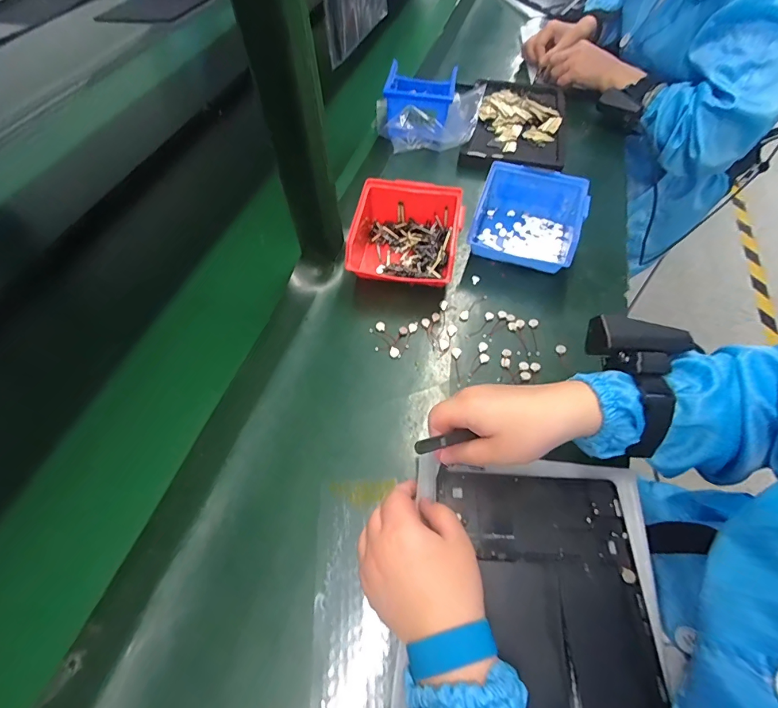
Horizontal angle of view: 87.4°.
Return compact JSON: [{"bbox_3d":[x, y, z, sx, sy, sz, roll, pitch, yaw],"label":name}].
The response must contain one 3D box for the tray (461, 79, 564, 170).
[{"bbox_3d":[0.214,-0.394,0.680,0.147,0.022,0.264,9,56,9],"label":"tray"}]

